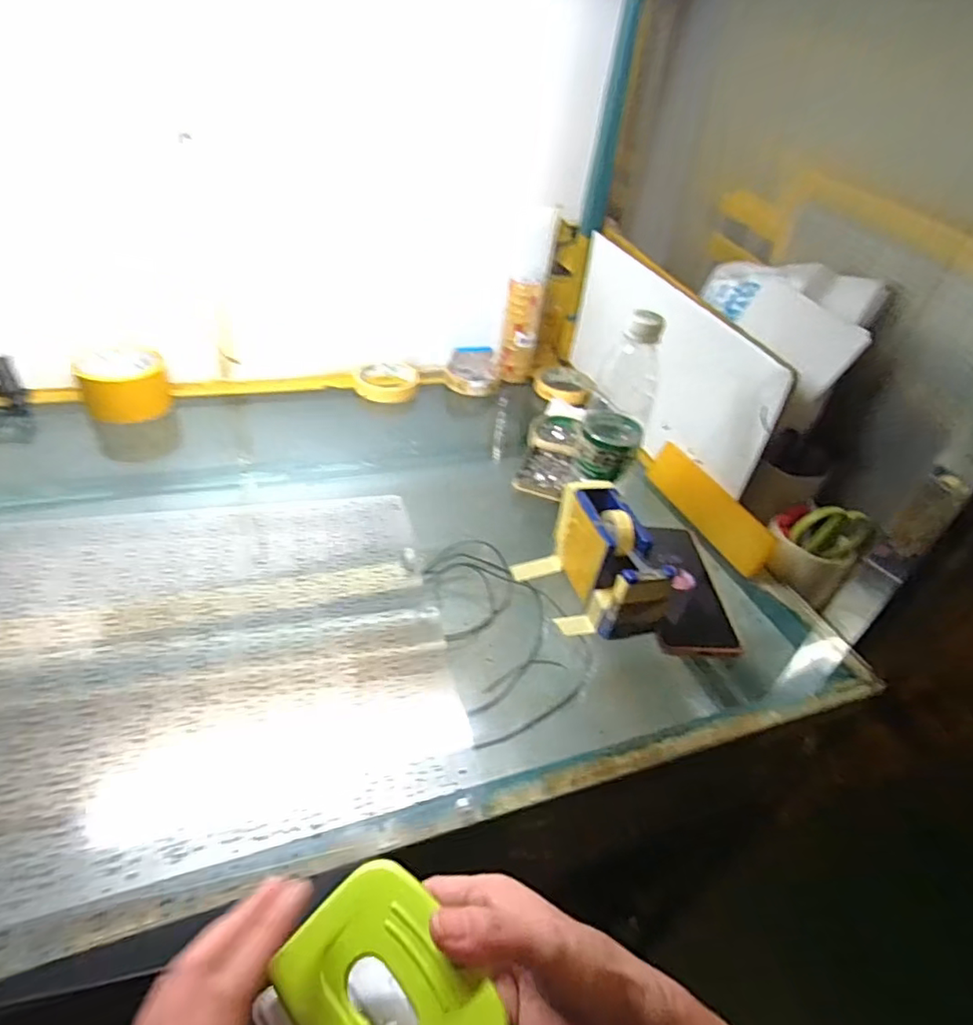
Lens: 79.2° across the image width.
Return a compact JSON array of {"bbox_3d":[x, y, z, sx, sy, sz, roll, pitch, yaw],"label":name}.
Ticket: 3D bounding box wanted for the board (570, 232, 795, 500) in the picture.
[{"bbox_3d":[0.209,-0.190,0.732,0.013,0.174,0.413,-6,40,-17],"label":"board"}]

